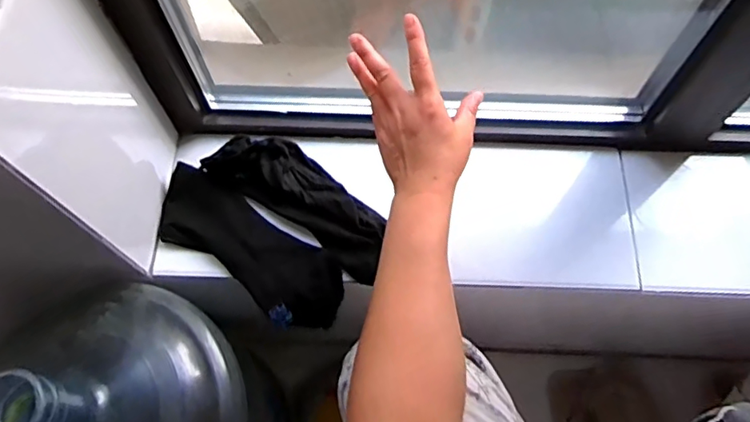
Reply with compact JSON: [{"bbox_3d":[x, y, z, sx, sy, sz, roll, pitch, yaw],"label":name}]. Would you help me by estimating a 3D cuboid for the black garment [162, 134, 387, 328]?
[{"bbox_3d":[-0.107,0.008,0.591,0.242,0.046,0.160,33,71,16],"label":"black garment"}]

